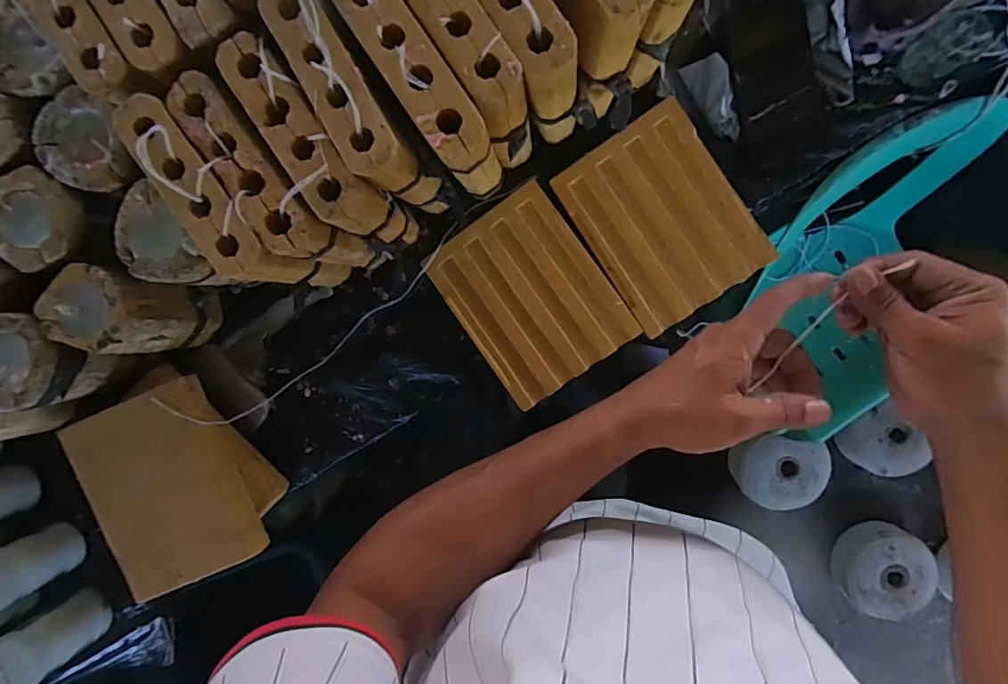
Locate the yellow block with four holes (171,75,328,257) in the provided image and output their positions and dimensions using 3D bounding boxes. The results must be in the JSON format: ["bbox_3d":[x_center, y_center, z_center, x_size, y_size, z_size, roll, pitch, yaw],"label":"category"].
[{"bbox_3d":[-0.210,-0.142,0.426,0.049,0.036,0.167,-36,91,5],"label":"yellow block with four holes"}]

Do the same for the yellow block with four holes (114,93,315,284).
[{"bbox_3d":[-0.250,-0.126,0.456,0.043,0.092,0.172,-35,91,5],"label":"yellow block with four holes"}]

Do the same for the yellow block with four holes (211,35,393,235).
[{"bbox_3d":[-0.166,-0.169,0.432,0.045,0.062,0.164,-35,91,5],"label":"yellow block with four holes"}]

